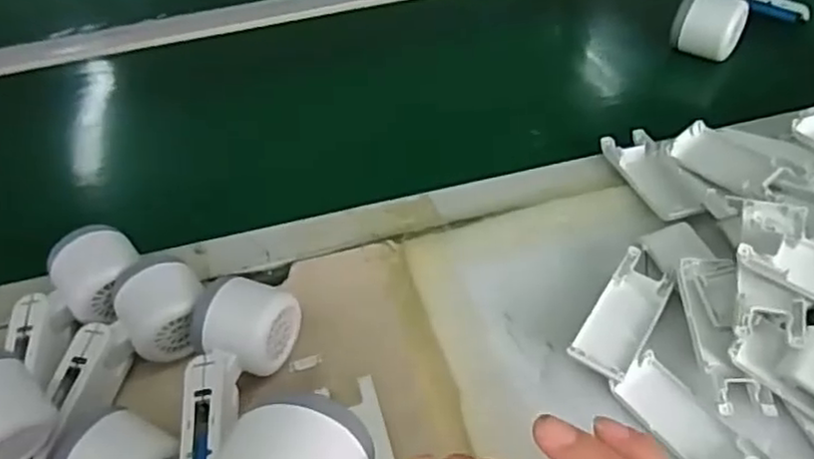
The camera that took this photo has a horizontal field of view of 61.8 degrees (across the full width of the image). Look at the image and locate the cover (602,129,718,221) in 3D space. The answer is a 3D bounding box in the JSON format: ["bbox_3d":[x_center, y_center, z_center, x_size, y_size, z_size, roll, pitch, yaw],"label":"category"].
[{"bbox_3d":[0.200,-0.046,0.543,0.042,0.022,0.106,-18,51,-10],"label":"cover"}]

